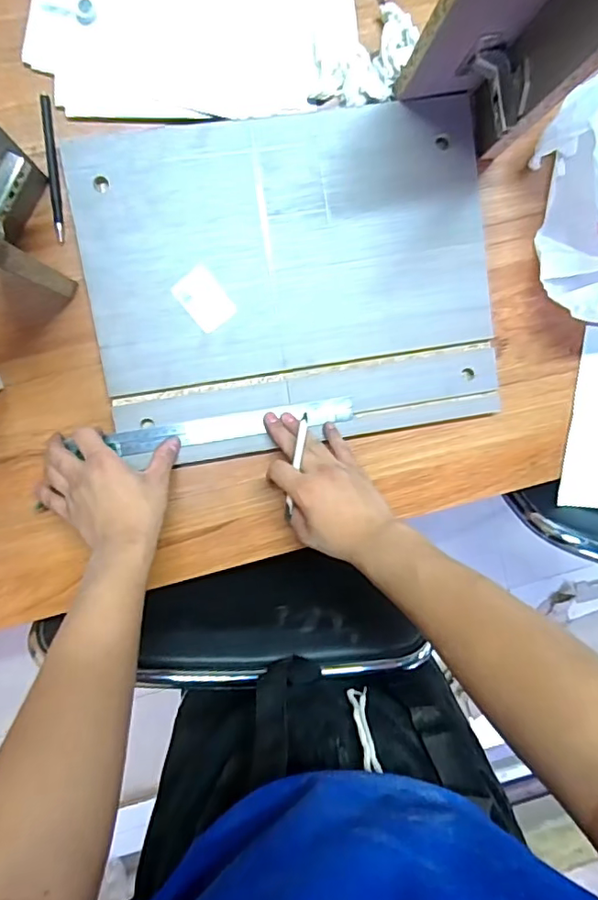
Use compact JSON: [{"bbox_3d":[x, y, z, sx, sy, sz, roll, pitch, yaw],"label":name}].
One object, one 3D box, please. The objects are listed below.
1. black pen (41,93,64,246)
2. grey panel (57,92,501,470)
[{"bbox_3d":[-0.245,-0.280,0.546,0.011,0.004,0.137,-4,98,-4],"label":"black pen"},{"bbox_3d":[-0.004,-0.172,0.572,0.410,0.015,0.326,-9,98,-4],"label":"grey panel"}]

